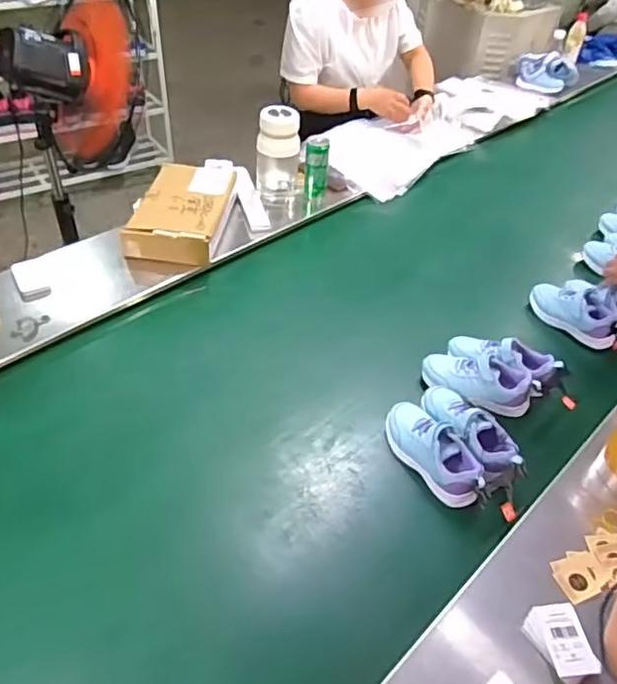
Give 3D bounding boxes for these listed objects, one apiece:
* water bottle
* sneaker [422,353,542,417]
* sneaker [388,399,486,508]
[{"bbox_3d":[-0.071,-0.451,1.400,0.109,0.214,0.080,1,42,-4],"label":"water bottle"},{"bbox_3d":[0.304,0.066,1.043,0.191,0.075,0.085,9,42,4],"label":"sneaker"},{"bbox_3d":[0.199,0.176,0.936,0.079,0.083,0.200,-19,47,-24],"label":"sneaker"}]

